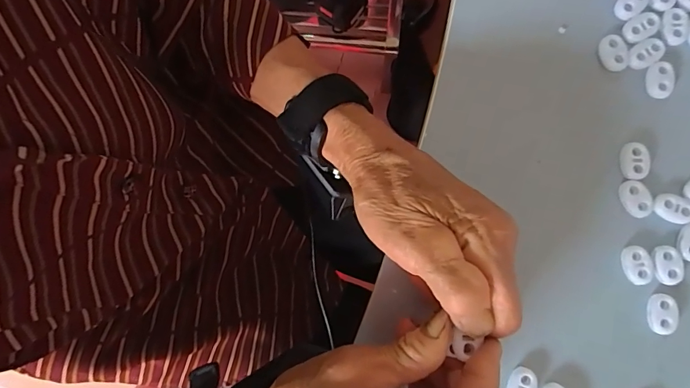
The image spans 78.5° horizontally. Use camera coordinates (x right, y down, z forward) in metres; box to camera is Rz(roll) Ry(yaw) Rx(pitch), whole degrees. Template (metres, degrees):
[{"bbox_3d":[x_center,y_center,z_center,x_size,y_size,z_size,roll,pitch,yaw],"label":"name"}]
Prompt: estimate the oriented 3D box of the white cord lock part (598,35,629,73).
[{"bbox_3d":[0.161,-0.085,0.252,0.015,0.005,0.021,-9,82,2],"label":"white cord lock part"}]

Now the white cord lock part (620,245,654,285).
[{"bbox_3d":[0.167,0.041,0.240,0.014,0.004,0.022,-13,81,2],"label":"white cord lock part"}]

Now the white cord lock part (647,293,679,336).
[{"bbox_3d":[0.179,0.068,0.237,0.014,0.006,0.022,6,82,4],"label":"white cord lock part"}]

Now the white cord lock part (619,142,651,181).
[{"bbox_3d":[0.170,-0.019,0.246,0.015,0.005,0.021,-2,82,3],"label":"white cord lock part"}]

